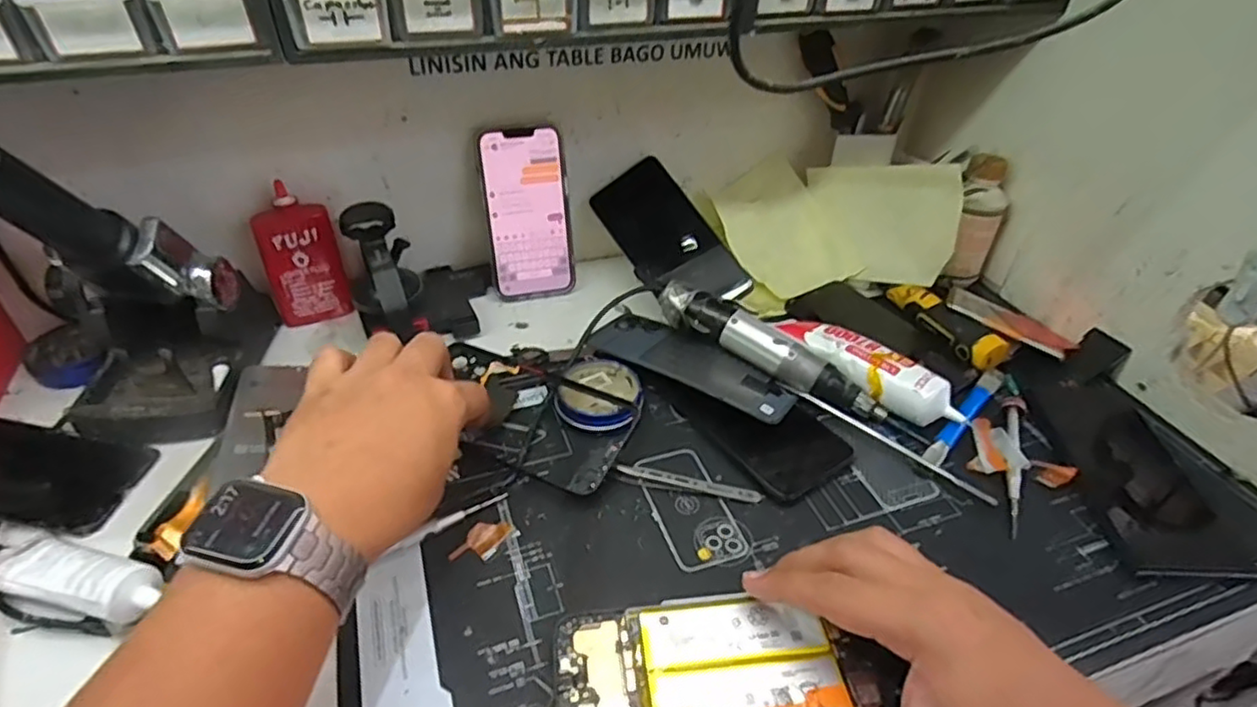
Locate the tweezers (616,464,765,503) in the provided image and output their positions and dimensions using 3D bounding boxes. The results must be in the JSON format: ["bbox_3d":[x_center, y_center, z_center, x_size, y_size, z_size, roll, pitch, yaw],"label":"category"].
[{"bbox_3d":[0.040,0.087,0.442,0.095,0.008,0.010,9,41,6],"label":"tweezers"}]

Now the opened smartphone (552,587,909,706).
[{"bbox_3d":[0.049,0.163,0.350,0.173,0.006,0.076,-2,41,-6],"label":"opened smartphone"}]

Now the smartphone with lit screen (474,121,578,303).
[{"bbox_3d":[-0.088,-0.121,0.585,0.074,0.147,0.012,-10,24,-12],"label":"smartphone with lit screen"}]

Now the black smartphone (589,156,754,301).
[{"bbox_3d":[0.034,-0.102,0.591,0.074,0.011,0.159,-34,70,-1],"label":"black smartphone"}]

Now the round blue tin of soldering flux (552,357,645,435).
[{"bbox_3d":[-0.021,0.028,0.494,0.061,0.022,0.069,10,41,8],"label":"round blue tin of soldering flux"}]

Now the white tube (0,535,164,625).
[{"bbox_3d":[-0.301,0.123,0.365,0.112,0.029,0.033,12,42,10],"label":"white tube"}]

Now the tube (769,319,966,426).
[{"bbox_3d":[0.180,0.010,0.516,0.150,0.033,0.034,34,50,31],"label":"tube"}]

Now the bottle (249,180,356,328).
[{"bbox_3d":[-0.265,-0.077,0.541,0.056,0.115,0.027,-17,45,-22],"label":"bottle"}]

